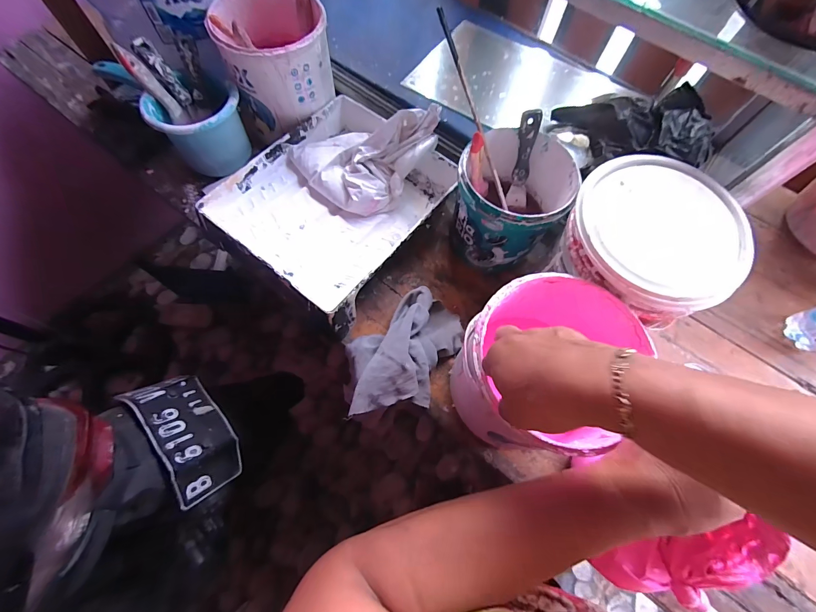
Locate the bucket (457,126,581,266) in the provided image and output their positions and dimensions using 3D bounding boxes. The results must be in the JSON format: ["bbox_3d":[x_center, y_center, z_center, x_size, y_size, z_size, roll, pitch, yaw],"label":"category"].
[{"bbox_3d":[0.151,-0.158,0.542,0.154,0.160,0.156,1,68,-2],"label":"bucket"}]

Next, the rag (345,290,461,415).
[{"bbox_3d":[-0.007,0.072,0.497,0.198,0.060,0.142,-36,74,-15],"label":"rag"}]

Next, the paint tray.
[{"bbox_3d":[-0.123,-0.177,0.593,0.290,0.065,0.344,33,70,11],"label":"paint tray"}]

